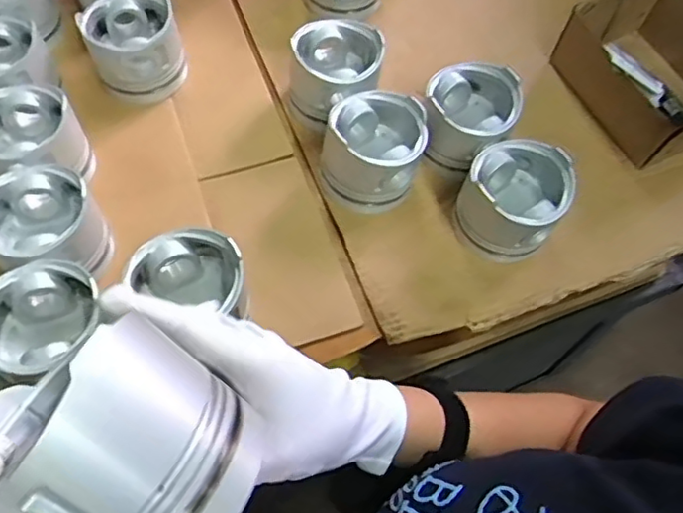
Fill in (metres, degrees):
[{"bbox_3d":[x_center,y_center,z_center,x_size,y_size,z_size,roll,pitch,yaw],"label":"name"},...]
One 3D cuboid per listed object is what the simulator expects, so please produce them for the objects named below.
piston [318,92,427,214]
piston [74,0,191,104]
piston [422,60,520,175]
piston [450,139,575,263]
[{"bbox_3d":[0.033,-0.111,0.666,0.100,0.075,0.105,1,60,-2],"label":"piston"},{"bbox_3d":[-0.242,-0.248,0.739,0.106,0.080,0.096,-15,62,-11],"label":"piston"},{"bbox_3d":[0.142,-0.159,0.702,0.097,0.075,0.097,1,60,-2],"label":"piston"},{"bbox_3d":[0.180,-0.057,0.663,0.098,0.094,0.098,1,60,-2],"label":"piston"}]

